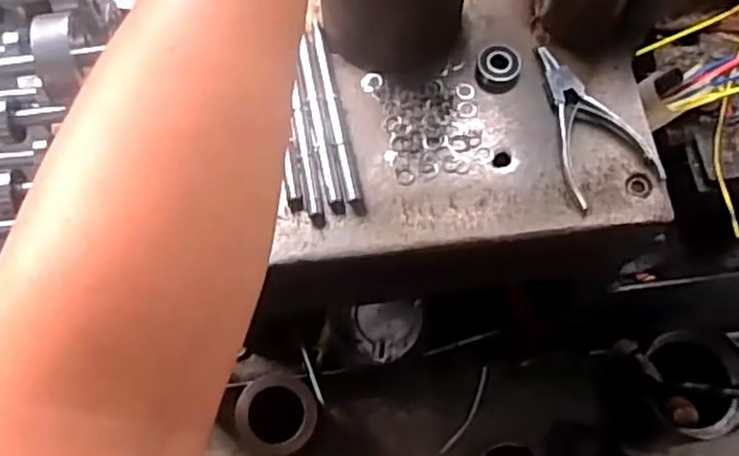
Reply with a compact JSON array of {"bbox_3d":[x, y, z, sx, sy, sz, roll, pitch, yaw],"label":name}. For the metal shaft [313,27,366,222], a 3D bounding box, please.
[{"bbox_3d":[-0.027,-0.089,0.550,0.014,0.012,0.168,-11,68,-5],"label":"metal shaft"}]

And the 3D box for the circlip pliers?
[{"bbox_3d":[0.158,-0.080,0.547,0.069,0.013,0.129,-26,70,-10],"label":"circlip pliers"}]

